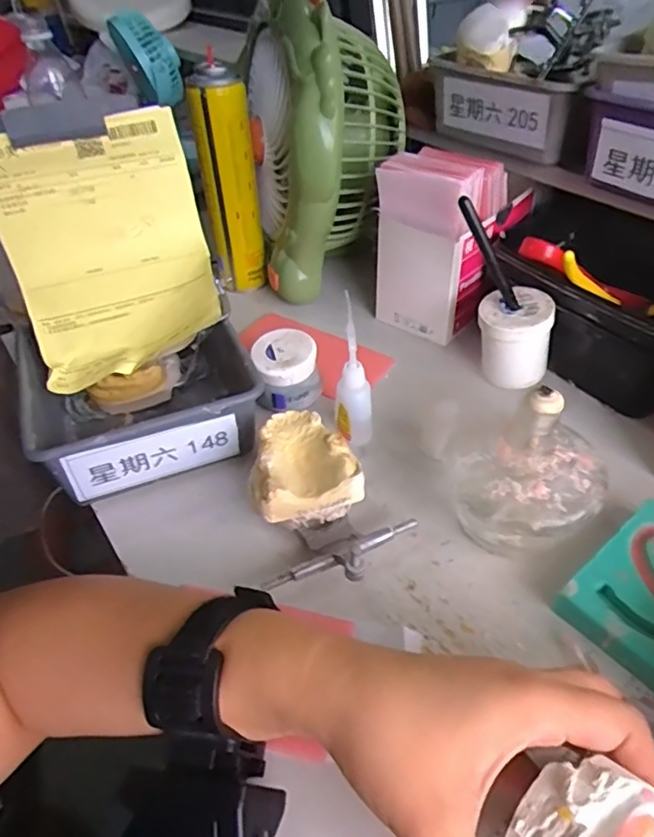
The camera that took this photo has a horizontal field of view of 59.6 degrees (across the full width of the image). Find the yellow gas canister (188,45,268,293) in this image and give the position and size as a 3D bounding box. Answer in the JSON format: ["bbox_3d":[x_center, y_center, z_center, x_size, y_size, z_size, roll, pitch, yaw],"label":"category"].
[{"bbox_3d":[-0.095,-0.225,0.555,0.056,0.186,0.060,-10,43,-6],"label":"yellow gas canister"}]

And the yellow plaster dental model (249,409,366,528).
[{"bbox_3d":[-0.016,0.037,0.378,0.068,0.051,0.069,-11,43,-8],"label":"yellow plaster dental model"}]

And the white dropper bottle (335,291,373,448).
[{"bbox_3d":[0.019,-0.029,0.402,0.022,0.107,0.029,-21,45,-17],"label":"white dropper bottle"}]

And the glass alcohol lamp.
[{"bbox_3d":[0.122,0.036,0.337,0.073,0.106,0.073,-2,42,2],"label":"glass alcohol lamp"}]

